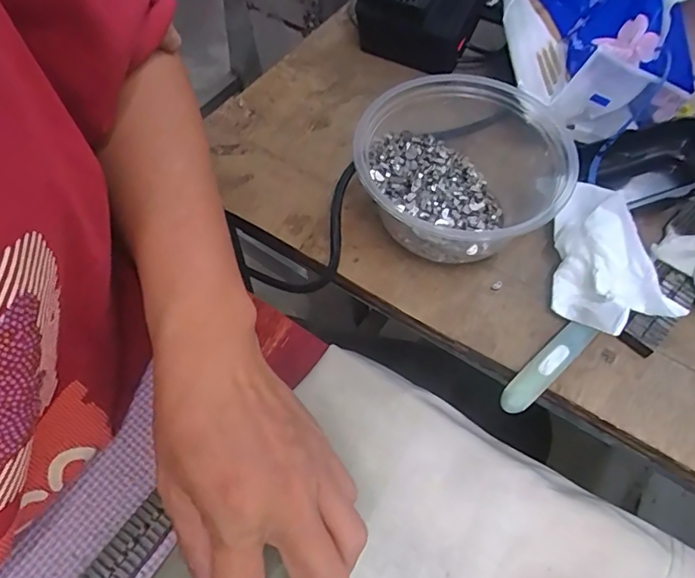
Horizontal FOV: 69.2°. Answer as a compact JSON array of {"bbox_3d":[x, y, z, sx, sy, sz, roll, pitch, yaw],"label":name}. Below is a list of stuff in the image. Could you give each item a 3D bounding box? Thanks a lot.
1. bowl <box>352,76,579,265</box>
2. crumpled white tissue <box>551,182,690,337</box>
[{"bbox_3d":[0.063,-0.066,0.291,0.110,0.060,0.127,24,63,12],"label":"bowl"},{"bbox_3d":[0.131,-0.014,0.267,0.046,0.048,0.078,-20,62,-12],"label":"crumpled white tissue"}]

